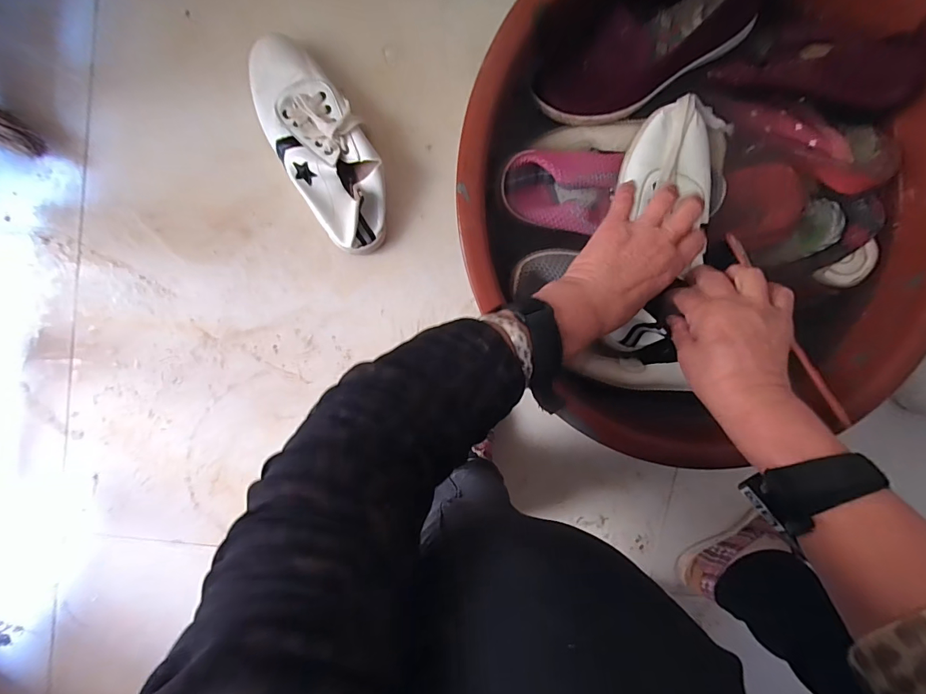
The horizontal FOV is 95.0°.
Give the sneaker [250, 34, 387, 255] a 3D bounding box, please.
[{"bbox_3d":[-0.161,-0.228,0.490,0.096,0.059,0.239,-30,96,-1],"label":"sneaker"}]

